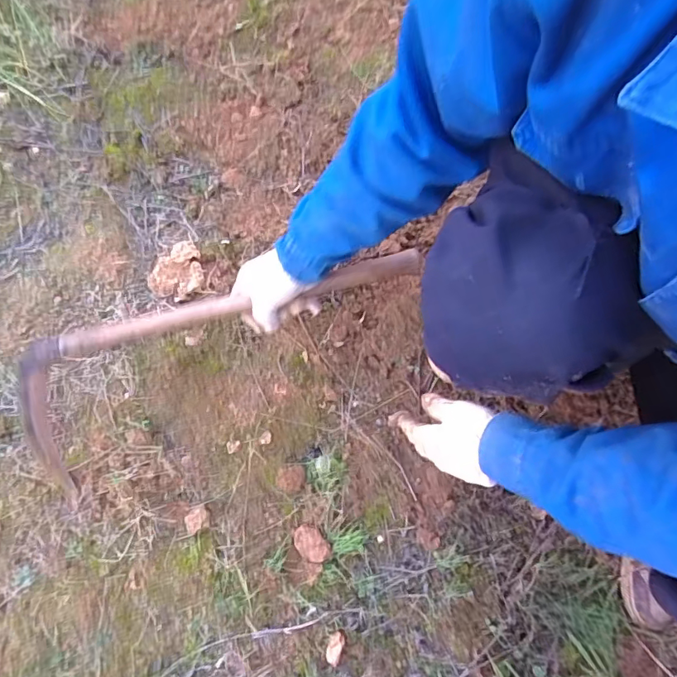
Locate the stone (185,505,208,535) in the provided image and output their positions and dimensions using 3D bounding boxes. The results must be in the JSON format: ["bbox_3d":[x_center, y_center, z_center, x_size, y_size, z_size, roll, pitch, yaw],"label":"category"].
[{"bbox_3d":[-0.187,0.237,0.639,0.027,0.018,0.034,38,79,9],"label":"stone"}]

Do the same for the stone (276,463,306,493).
[{"bbox_3d":[-0.066,0.194,0.677,0.039,0.015,0.037,-15,76,-4],"label":"stone"}]

